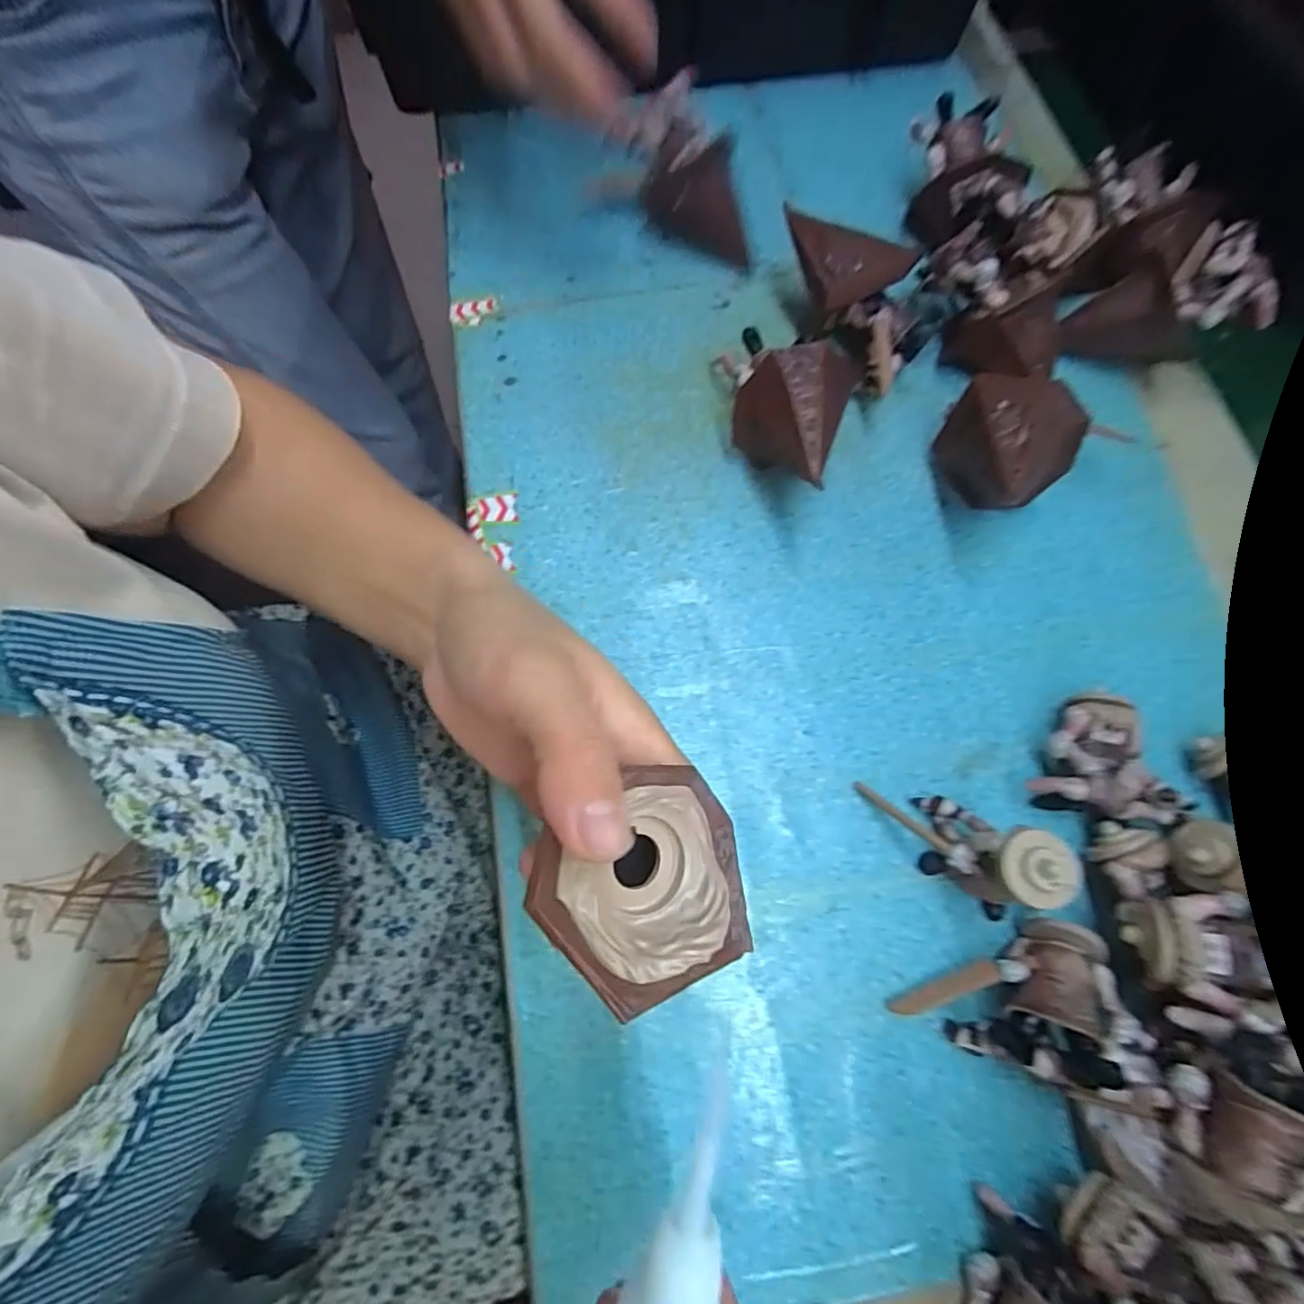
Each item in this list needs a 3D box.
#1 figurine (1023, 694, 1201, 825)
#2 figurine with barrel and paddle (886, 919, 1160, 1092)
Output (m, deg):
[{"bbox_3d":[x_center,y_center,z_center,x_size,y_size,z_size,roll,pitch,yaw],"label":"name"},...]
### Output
[{"bbox_3d":[0.197,0.047,0.270,0.054,0.030,0.049,16,70,3],"label":"figurine"},{"bbox_3d":[0.139,0.135,0.231,0.080,0.042,0.055,-2,70,-3],"label":"figurine with barrel and paddle"}]

